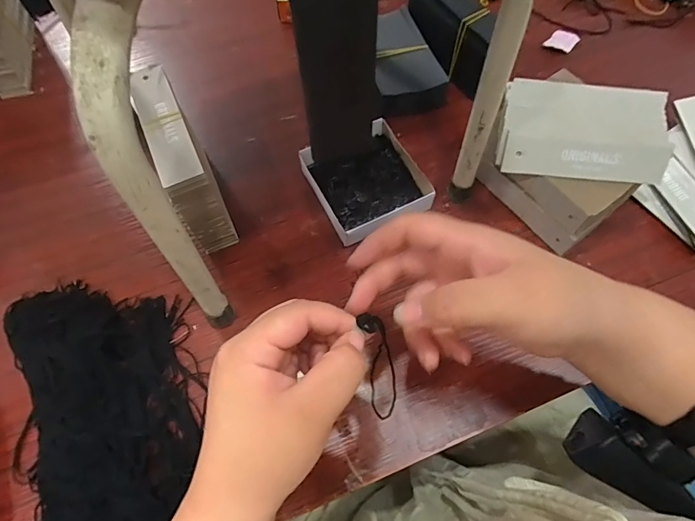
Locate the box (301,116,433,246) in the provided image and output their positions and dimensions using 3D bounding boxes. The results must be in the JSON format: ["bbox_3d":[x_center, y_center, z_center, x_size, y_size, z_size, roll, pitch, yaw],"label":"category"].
[{"bbox_3d":[0.017,-0.081,0.432,0.099,0.024,0.108,-23,67,-9],"label":"box"}]

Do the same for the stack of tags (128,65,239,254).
[{"bbox_3d":[-0.146,-0.087,0.393,0.033,0.107,0.126,-22,66,-9],"label":"stack of tags"}]

